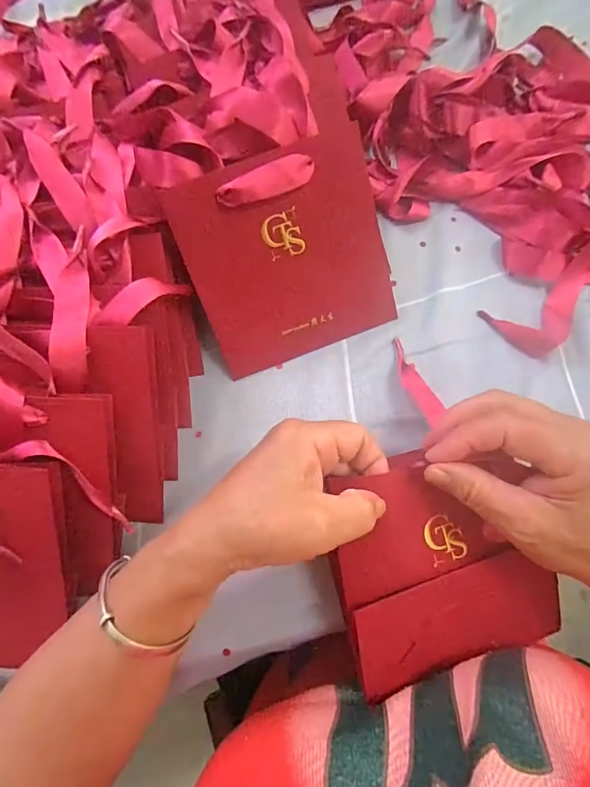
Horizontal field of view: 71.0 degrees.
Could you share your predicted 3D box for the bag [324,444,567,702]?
[{"bbox_3d":[0.094,0.100,0.253,0.139,0.009,0.125,-8,86,-14],"label":"bag"}]

